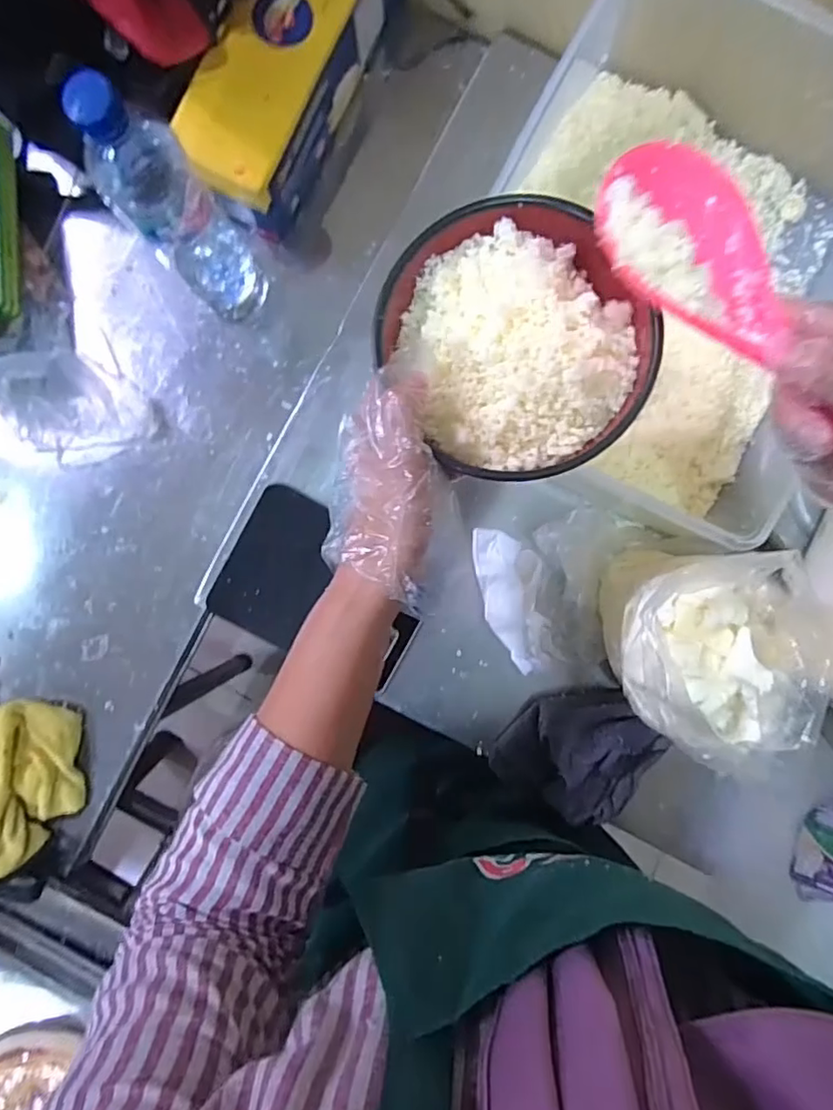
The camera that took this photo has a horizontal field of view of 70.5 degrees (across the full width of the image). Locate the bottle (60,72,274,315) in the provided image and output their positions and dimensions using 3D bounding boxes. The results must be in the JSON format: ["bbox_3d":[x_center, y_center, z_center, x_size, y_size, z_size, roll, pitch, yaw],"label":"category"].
[{"bbox_3d":[-0.179,-0.263,0.456,0.068,0.224,0.061,-32,91,0],"label":"bottle"}]

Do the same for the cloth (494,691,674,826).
[{"bbox_3d":[0.145,0.173,0.520,0.119,0.059,0.117,33,91,-1],"label":"cloth"}]

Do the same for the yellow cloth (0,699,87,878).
[{"bbox_3d":[-0.375,0.217,0.546,0.112,0.047,0.153,3,91,0],"label":"yellow cloth"}]

